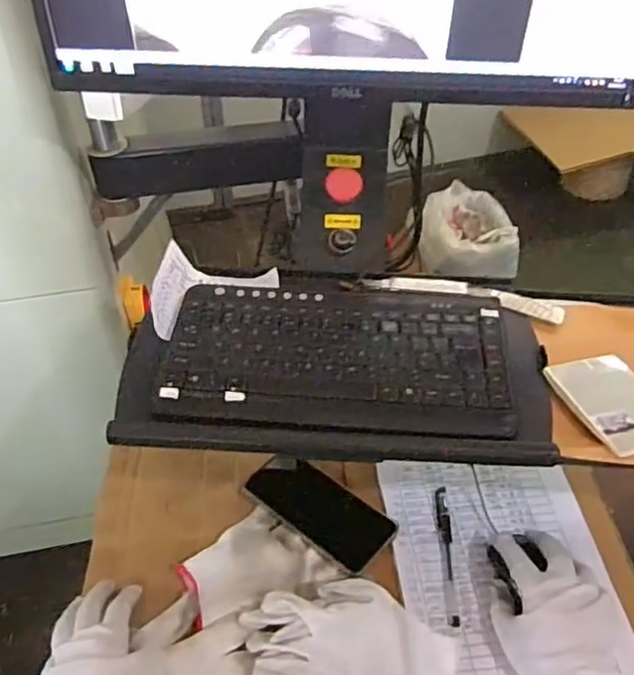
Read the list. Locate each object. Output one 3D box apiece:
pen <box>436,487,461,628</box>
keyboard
[{"bbox_3d":[0.136,0.223,0.650,0.015,0.011,0.148,1,45,1],"label":"pen"},{"bbox_3d":[0.019,0.014,0.583,0.311,0.025,0.161,2,45,2],"label":"keyboard"}]

